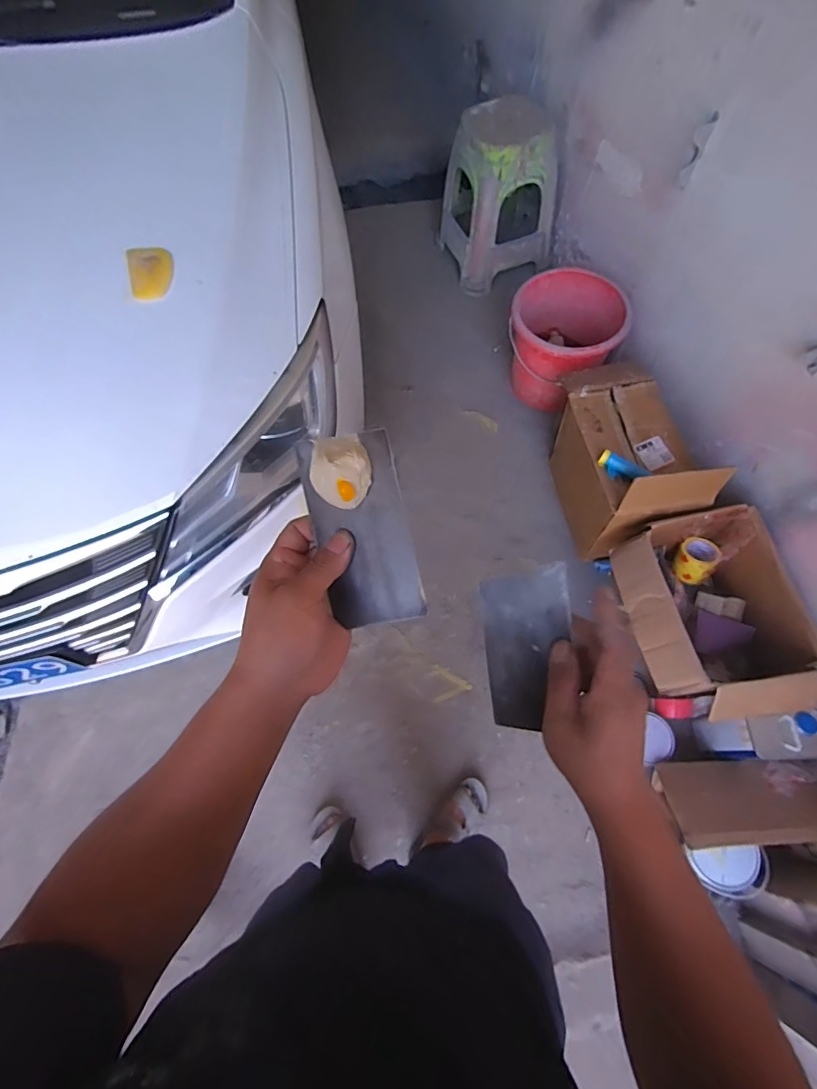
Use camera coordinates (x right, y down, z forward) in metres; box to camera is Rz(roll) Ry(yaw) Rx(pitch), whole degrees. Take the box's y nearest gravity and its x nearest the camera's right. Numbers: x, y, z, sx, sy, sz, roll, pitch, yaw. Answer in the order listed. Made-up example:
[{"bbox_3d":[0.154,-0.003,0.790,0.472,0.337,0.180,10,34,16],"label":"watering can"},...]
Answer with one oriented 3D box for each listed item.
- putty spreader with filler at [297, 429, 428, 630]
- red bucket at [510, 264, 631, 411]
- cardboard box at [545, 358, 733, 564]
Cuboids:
[{"bbox_3d":[-0.035,-0.008,0.327,0.068,0.023,0.129,-13,95,18],"label":"putty spreader with filler"},{"bbox_3d":[0.518,-0.686,1.662,0.359,0.327,0.354,1,66,-3],"label":"red bucket"},{"bbox_3d":[0.611,-0.213,1.406,0.276,0.409,0.446,-7,66,-6],"label":"cardboard box"}]

